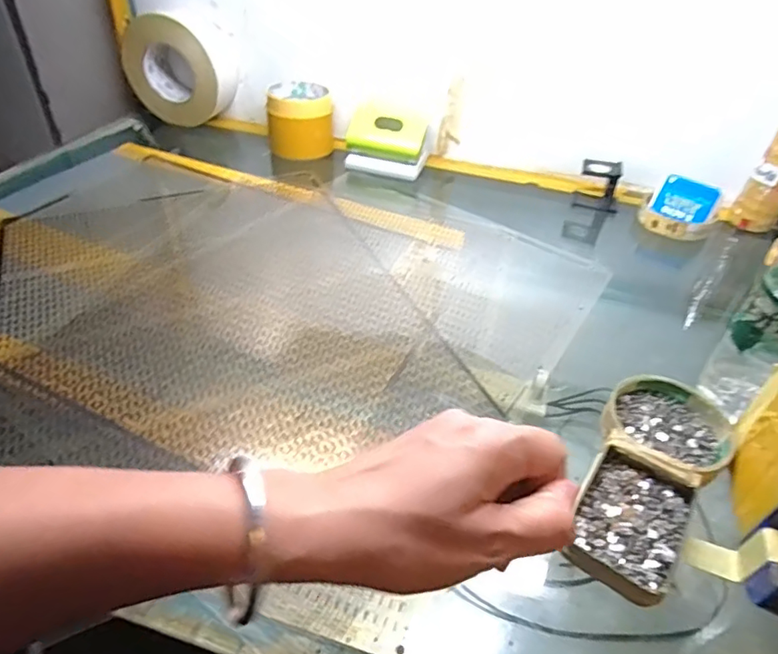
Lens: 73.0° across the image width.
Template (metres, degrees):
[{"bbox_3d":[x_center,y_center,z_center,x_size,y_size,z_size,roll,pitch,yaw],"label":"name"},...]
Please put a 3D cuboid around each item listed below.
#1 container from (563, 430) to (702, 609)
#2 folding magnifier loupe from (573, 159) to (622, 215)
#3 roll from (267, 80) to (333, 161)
[{"bbox_3d":[0.148,0.114,0.320,0.060,0.015,0.098,28,46,24],"label":"container"},{"bbox_3d":[0.262,-0.179,0.650,0.052,0.054,0.041,19,43,16],"label":"folding magnifier loupe"},{"bbox_3d":[-0.119,-0.281,0.708,0.084,0.067,0.073,-3,42,-9],"label":"roll"}]

